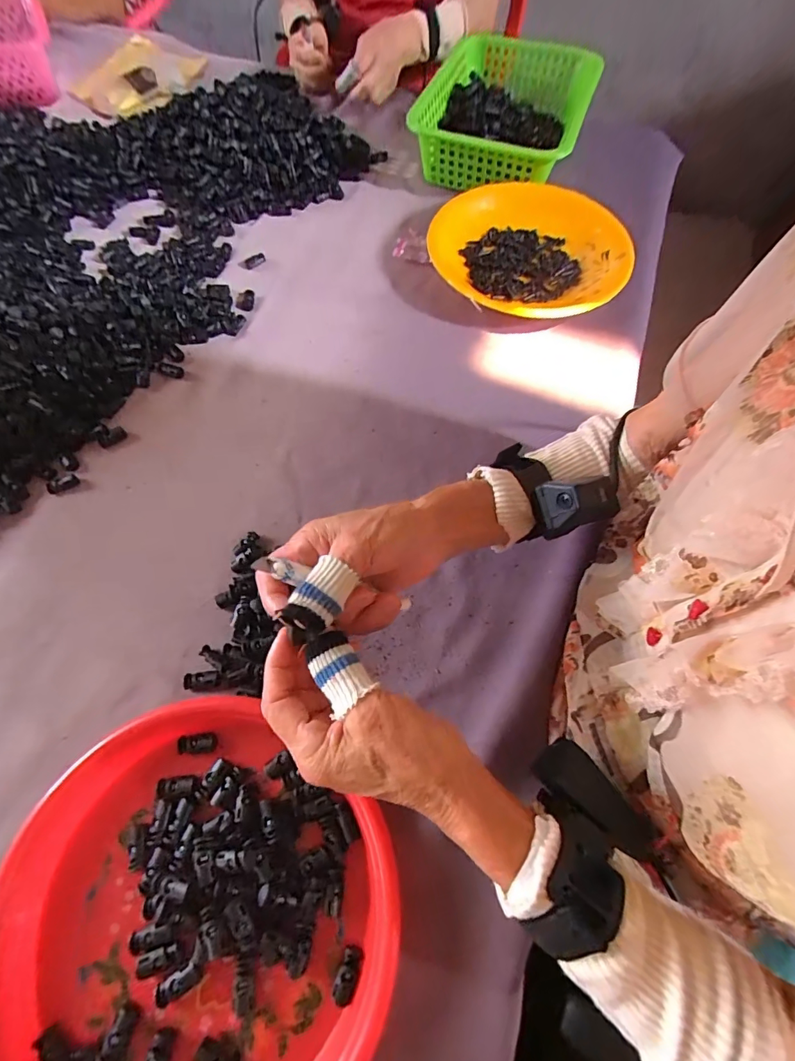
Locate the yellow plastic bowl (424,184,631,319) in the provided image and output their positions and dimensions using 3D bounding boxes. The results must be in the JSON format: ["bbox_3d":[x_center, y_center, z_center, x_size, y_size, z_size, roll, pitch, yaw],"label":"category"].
[{"bbox_3d":[0.163,-0.351,0.566,0.236,0.047,0.231,1,65,-1],"label":"yellow plastic bowl"}]

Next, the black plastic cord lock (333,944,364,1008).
[{"bbox_3d":[-0.032,0.285,0.284,0.014,0.009,0.029,19,66,7],"label":"black plastic cord lock"}]

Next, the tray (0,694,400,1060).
[{"bbox_3d":[-0.140,0.258,0.287,0.245,0.026,0.243,1,65,-1],"label":"tray"}]

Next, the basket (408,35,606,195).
[{"bbox_3d":[0.161,-0.613,0.659,0.219,0.070,0.323,19,66,7],"label":"basket"}]

